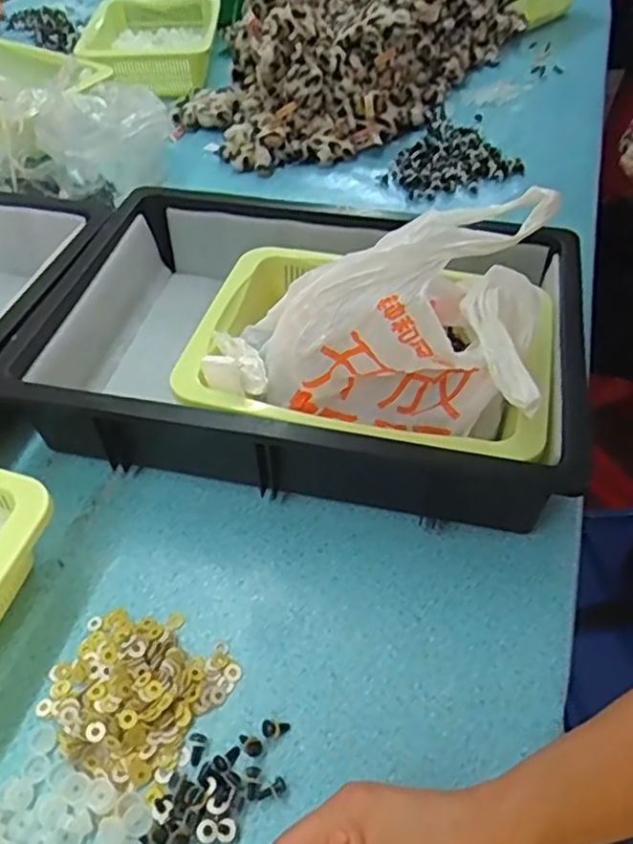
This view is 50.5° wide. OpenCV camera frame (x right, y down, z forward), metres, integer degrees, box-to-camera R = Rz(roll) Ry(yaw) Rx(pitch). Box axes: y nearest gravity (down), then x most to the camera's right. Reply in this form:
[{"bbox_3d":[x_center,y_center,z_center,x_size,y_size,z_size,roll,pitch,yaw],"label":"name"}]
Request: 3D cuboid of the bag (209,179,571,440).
[{"bbox_3d":[0.043,-0.080,0.493,0.235,0.124,0.131,9,49,14],"label":"bag"}]

